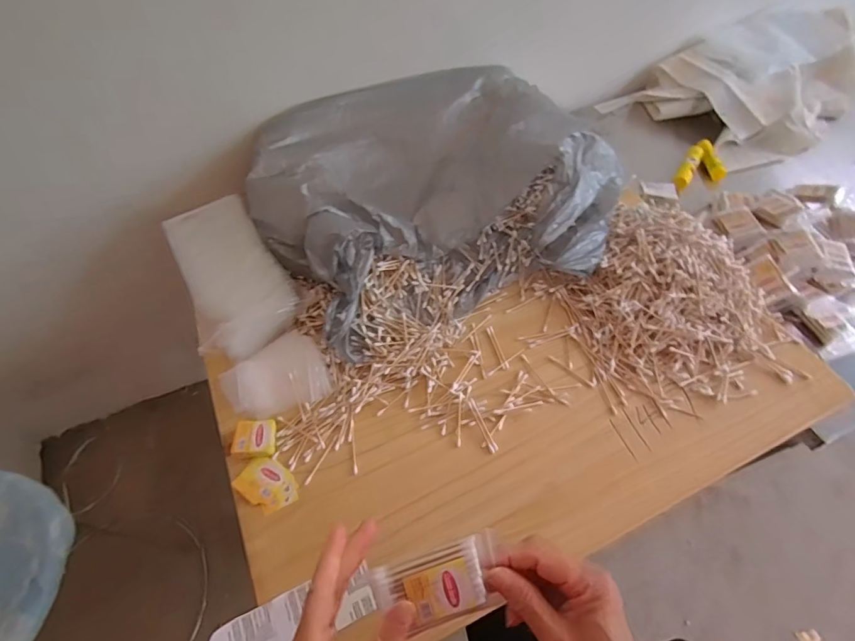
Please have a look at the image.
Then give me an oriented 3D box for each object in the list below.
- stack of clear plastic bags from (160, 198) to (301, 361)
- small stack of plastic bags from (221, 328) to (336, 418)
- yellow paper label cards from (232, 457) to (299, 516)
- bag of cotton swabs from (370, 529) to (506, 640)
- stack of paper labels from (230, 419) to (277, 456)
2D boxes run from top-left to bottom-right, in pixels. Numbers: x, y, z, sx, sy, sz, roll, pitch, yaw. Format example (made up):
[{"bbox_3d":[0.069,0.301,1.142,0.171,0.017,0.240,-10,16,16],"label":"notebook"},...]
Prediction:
[{"bbox_3d":[-0.294,-0.072,0.688,0.142,0.069,0.251,-25,59,-14],"label":"stack of clear plastic bags"},{"bbox_3d":[-0.209,0.072,0.630,0.132,0.029,0.106,-20,58,-11],"label":"small stack of plastic bags"},{"bbox_3d":[-0.195,0.201,0.563,0.073,0.009,0.053,32,63,21],"label":"yellow paper label cards"},{"bbox_3d":[0.010,0.185,0.317,0.084,0.017,0.061,-16,94,-7],"label":"bag of cotton swabs"},{"bbox_3d":[-0.218,0.149,0.581,0.047,0.026,0.044,-4,56,0],"label":"stack of paper labels"}]

